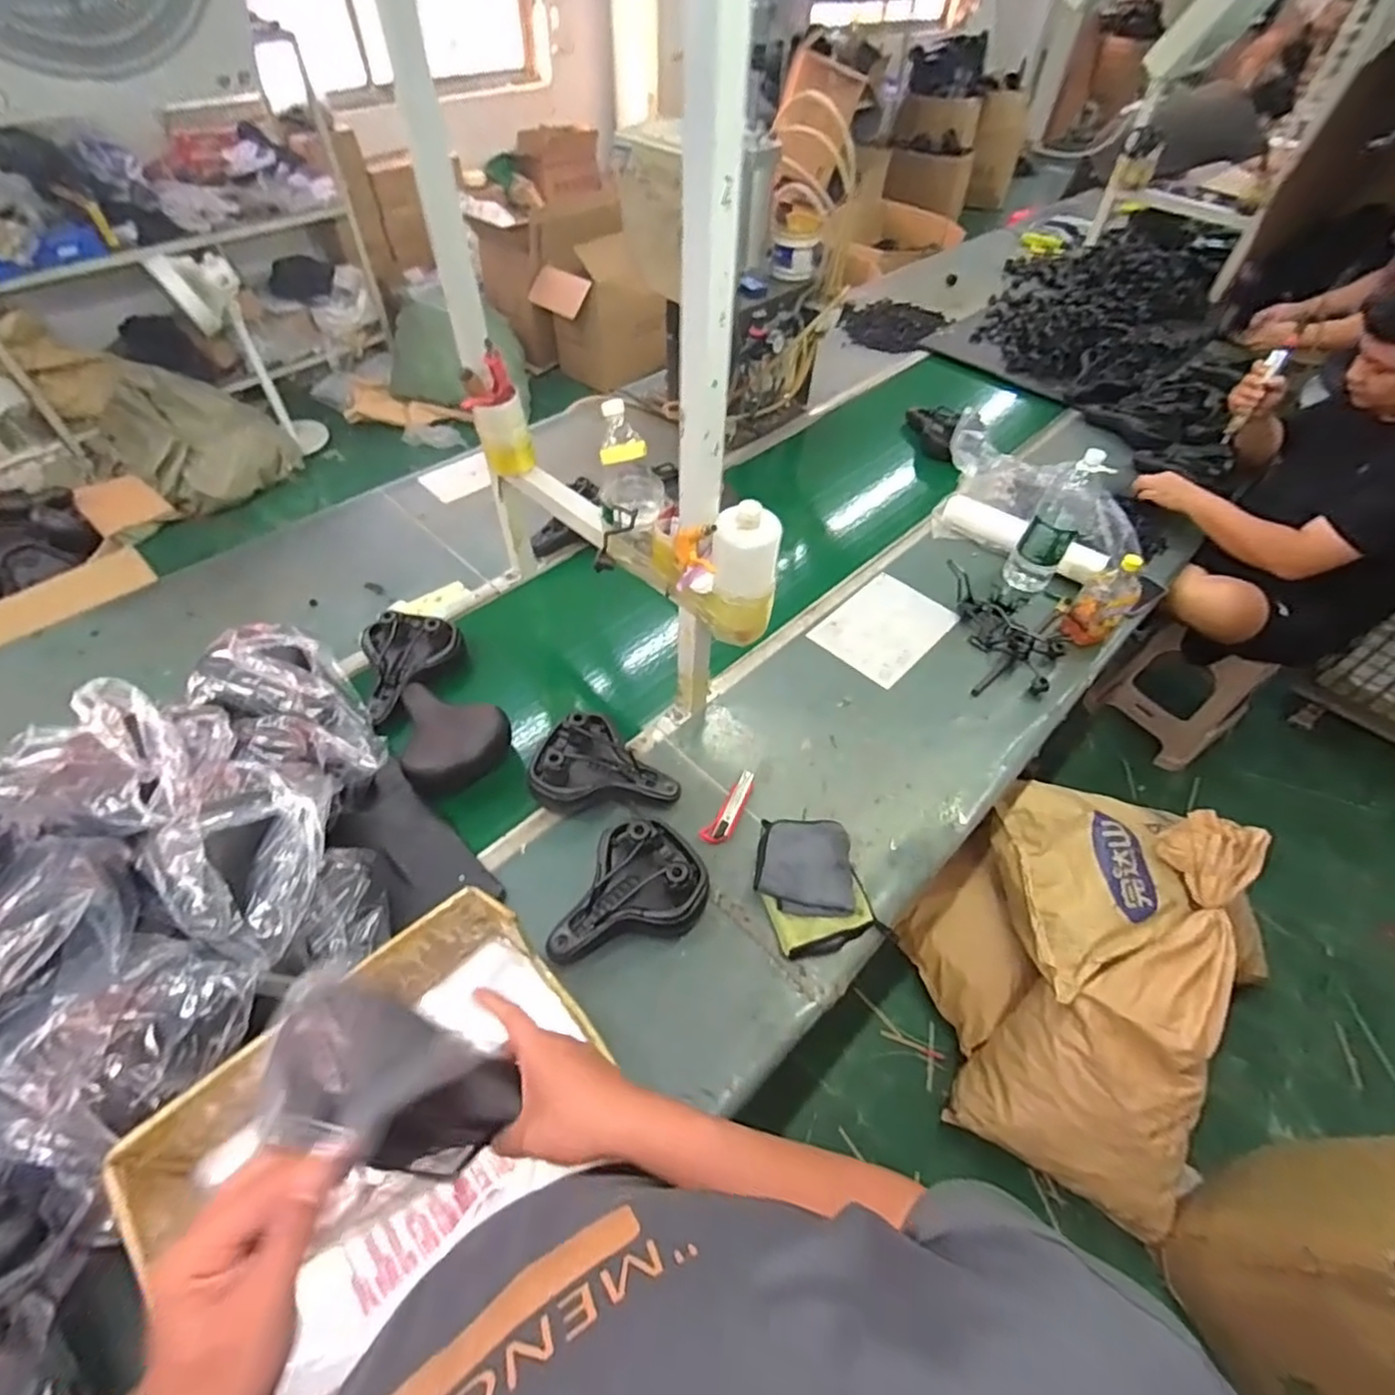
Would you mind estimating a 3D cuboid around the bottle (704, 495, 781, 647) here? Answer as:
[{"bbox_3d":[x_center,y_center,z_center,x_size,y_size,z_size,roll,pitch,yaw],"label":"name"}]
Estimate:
[{"bbox_3d":[0.067,-0.177,0.961,0.099,0.214,0.073,17,53,11],"label":"bottle"}]

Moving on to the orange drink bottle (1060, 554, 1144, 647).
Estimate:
[{"bbox_3d":[0.850,-0.208,1.349,0.078,0.204,0.092,-10,48,-31],"label":"orange drink bottle"}]

